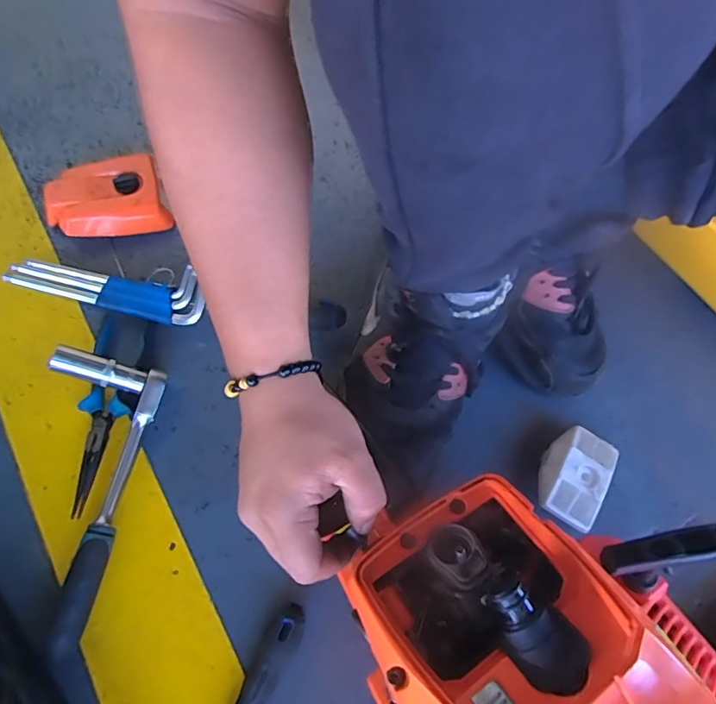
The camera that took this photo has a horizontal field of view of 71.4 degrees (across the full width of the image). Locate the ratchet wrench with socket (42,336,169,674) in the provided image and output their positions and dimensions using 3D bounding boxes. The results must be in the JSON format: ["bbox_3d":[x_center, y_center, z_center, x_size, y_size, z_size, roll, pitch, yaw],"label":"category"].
[{"bbox_3d":[-0.238,0.117,0.415,0.081,0.067,0.232,9,67,2],"label":"ratchet wrench with socket"}]

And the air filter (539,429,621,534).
[{"bbox_3d":[0.193,0.110,0.448,0.061,0.038,0.085,28,69,10],"label":"air filter"}]

